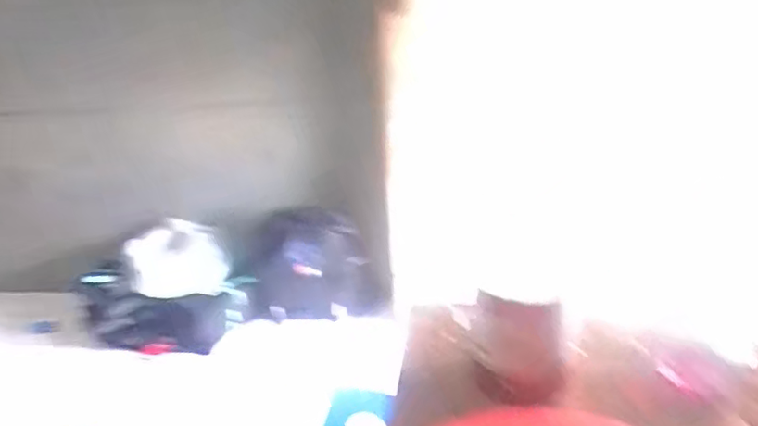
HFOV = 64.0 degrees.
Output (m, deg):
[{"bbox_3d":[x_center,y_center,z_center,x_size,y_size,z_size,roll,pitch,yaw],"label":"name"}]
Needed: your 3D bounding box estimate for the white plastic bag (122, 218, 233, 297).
[{"bbox_3d":[-0.617,0.137,1.883,0.292,0.154,0.215,-9,25,-11],"label":"white plastic bag"}]

